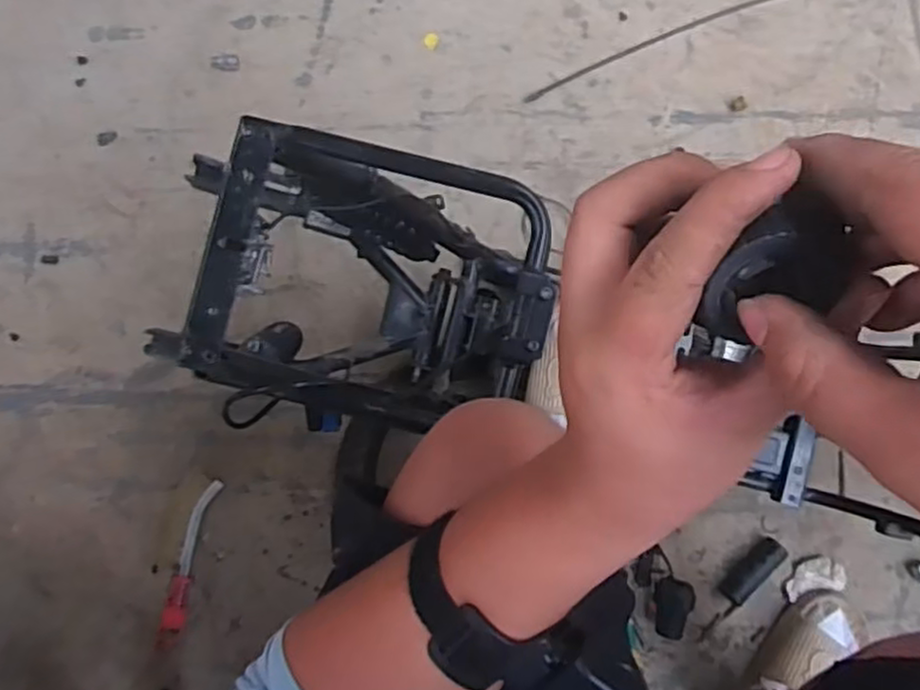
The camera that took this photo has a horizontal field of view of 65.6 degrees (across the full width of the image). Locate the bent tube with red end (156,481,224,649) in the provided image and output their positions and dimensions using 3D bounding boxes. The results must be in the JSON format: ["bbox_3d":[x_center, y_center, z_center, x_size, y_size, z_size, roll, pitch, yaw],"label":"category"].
[{"bbox_3d":[-0.368,0.297,0.975,0.031,0.030,0.221,12,81,4],"label":"bent tube with red end"}]

